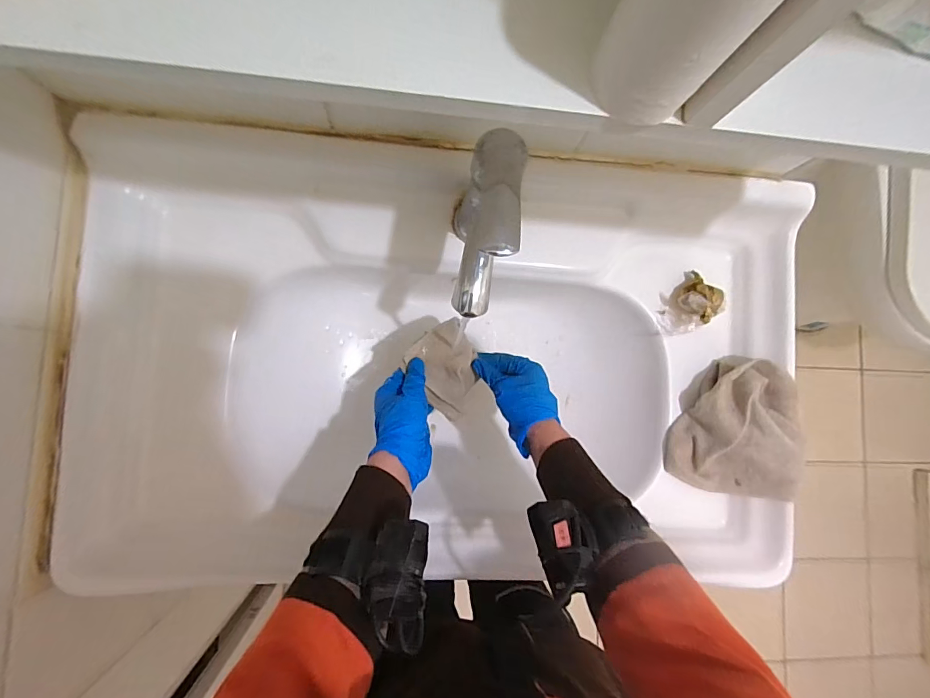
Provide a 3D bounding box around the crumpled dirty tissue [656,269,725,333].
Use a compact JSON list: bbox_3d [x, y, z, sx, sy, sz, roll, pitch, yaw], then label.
[{"bbox_3d":[0.280,-0.056,0.542,0.073,0.049,0.057,-34,91,-7],"label":"crumpled dirty tissue"}]

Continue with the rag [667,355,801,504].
[{"bbox_3d":[0.341,0.098,0.536,0.133,0.060,0.166,21,84,-5],"label":"rag"}]

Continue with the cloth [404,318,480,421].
[{"bbox_3d":[-0.018,0.026,0.532,0.076,0.046,0.104,-34,91,-7],"label":"cloth"}]

